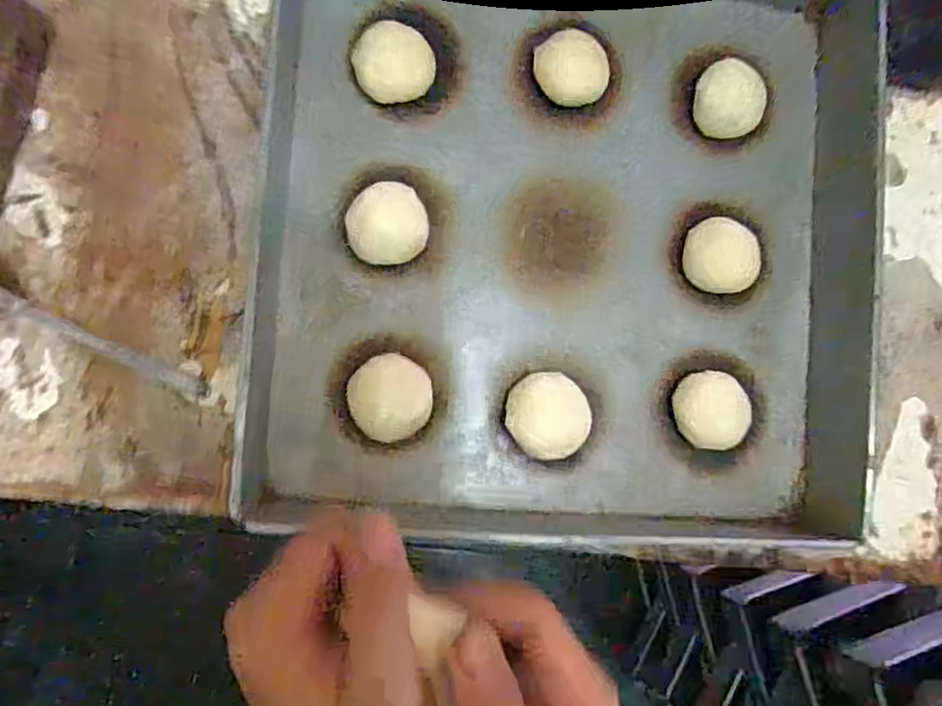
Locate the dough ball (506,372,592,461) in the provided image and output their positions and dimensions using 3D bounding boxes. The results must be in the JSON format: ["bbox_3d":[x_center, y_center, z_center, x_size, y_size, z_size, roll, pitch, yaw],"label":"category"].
[{"bbox_3d":[0.055,0.043,0.468,0.058,0.023,0.057,0,87,-8],"label":"dough ball"}]

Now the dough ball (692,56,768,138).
[{"bbox_3d":[0.191,-0.187,0.500,0.049,0.020,0.052,0,87,-8],"label":"dough ball"}]

